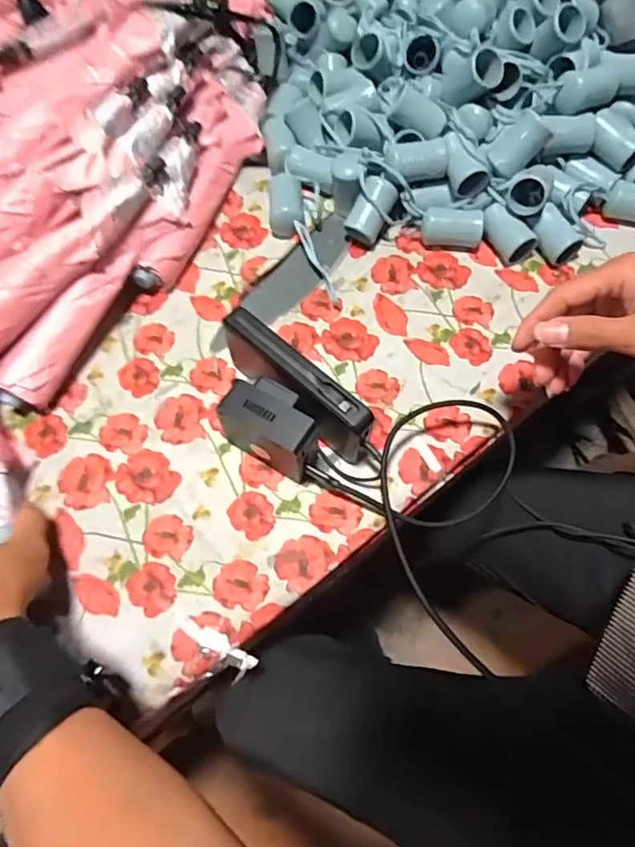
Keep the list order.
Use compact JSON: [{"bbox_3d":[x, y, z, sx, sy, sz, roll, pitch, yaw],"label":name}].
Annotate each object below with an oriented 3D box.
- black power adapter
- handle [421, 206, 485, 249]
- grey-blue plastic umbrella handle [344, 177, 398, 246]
[{"bbox_3d":[-0.038,0.006,0.440,0.082,0.072,0.052,25,69,11],"label":"black power adapter"},{"bbox_3d":[0.141,-0.205,0.554,0.061,0.032,0.030,10,67,4],"label":"handle"},{"bbox_3d":[0.057,-0.224,0.554,0.036,0.033,0.060,25,98,-16],"label":"grey-blue plastic umbrella handle"}]

